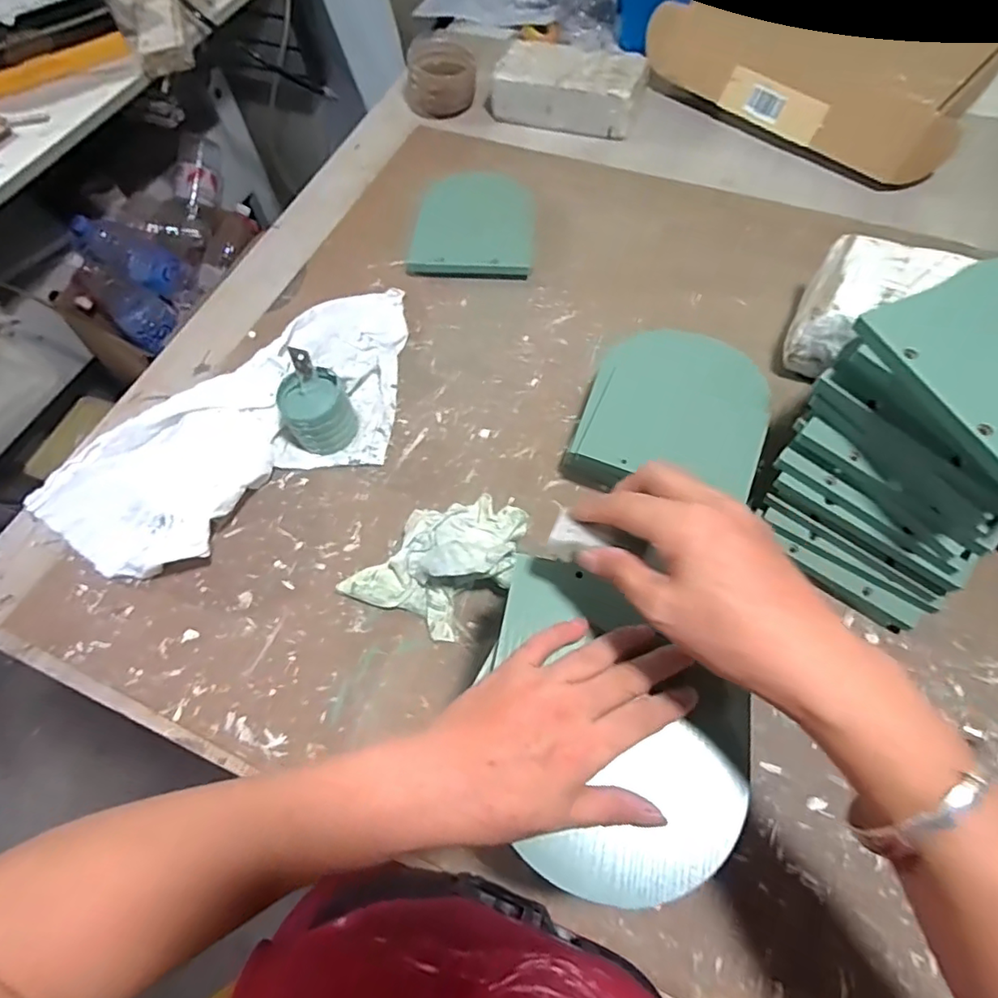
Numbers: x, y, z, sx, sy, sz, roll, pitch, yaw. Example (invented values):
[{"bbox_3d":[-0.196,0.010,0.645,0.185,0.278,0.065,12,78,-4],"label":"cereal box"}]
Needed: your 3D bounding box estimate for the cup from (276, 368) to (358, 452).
[{"bbox_3d":[-0.181,-0.086,0.561,0.064,0.065,0.059,-1,62,2],"label":"cup"}]

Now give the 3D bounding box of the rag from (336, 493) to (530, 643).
[{"bbox_3d":[-0.052,0.047,0.484,0.134,0.073,0.118,23,66,14],"label":"rag"}]

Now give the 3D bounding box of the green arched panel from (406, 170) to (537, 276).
[{"bbox_3d":[-0.032,-0.323,0.663,0.144,0.108,0.012,3,18,4],"label":"green arched panel"}]

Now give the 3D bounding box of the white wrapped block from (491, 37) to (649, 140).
[{"bbox_3d":[0.098,-0.591,0.809,0.211,0.079,0.096,14,64,10],"label":"white wrapped block"}]

